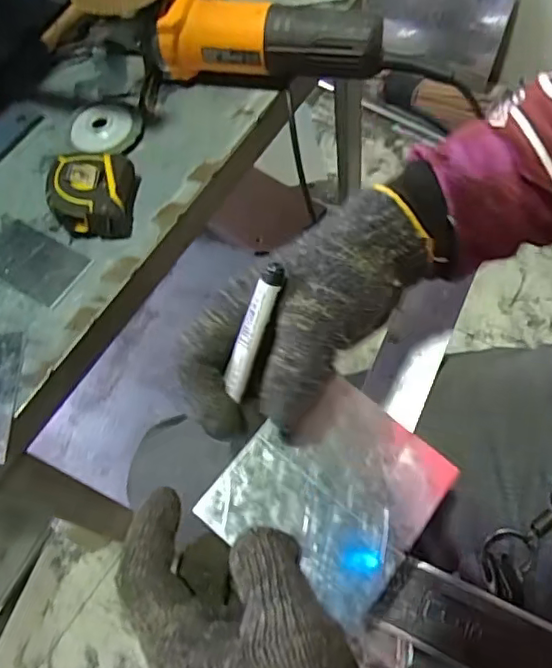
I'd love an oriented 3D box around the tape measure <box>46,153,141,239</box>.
[{"bbox_3d":[-0.160,-0.123,0.507,0.067,0.043,0.073,-3,62,6],"label":"tape measure"}]

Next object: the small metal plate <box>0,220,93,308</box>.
[{"bbox_3d":[-0.213,-0.064,0.510,0.099,0.004,0.054,28,72,19],"label":"small metal plate"}]

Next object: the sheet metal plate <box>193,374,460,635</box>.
[{"bbox_3d":[0.030,0.082,0.309,0.099,0.005,0.102,36,69,8],"label":"sheet metal plate"}]

